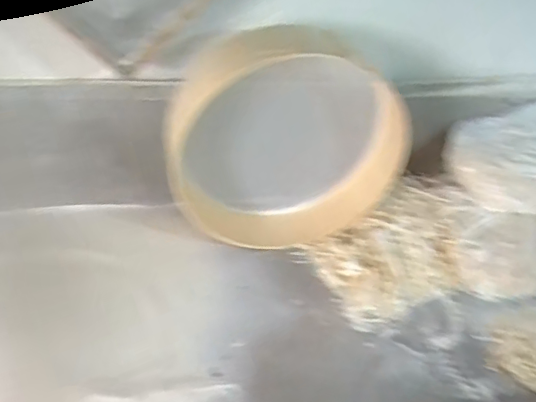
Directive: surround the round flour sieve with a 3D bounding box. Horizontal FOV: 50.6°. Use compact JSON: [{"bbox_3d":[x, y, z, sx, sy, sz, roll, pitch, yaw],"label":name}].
[{"bbox_3d":[0.022,-0.081,0.758,0.311,0.290,0.117,-3,42,-12],"label":"round flour sieve"}]

